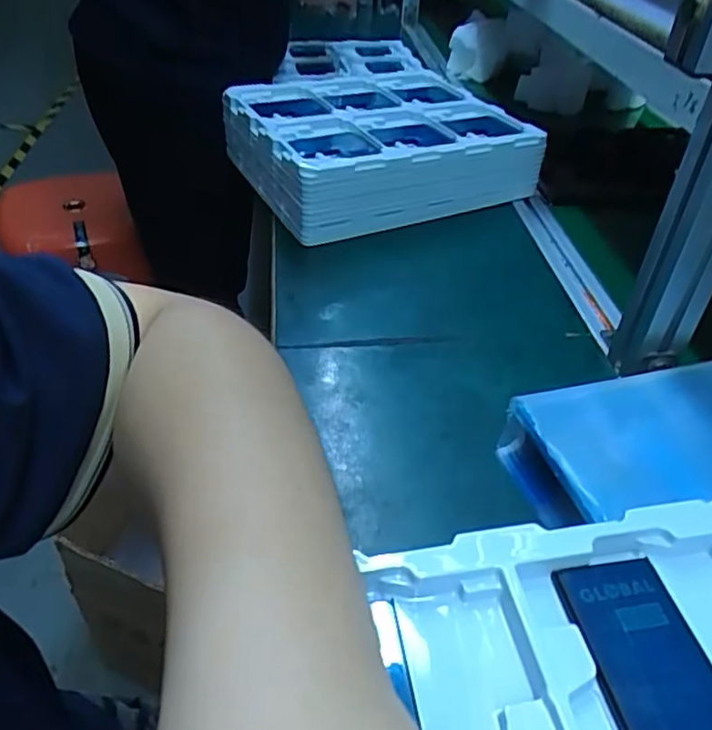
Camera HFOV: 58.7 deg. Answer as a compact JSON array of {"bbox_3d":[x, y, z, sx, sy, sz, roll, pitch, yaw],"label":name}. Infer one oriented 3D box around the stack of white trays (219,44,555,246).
[{"bbox_3d":[0.020,-0.302,0.845,0.315,0.099,0.317,-16,44,-22],"label":"stack of white trays"}]

